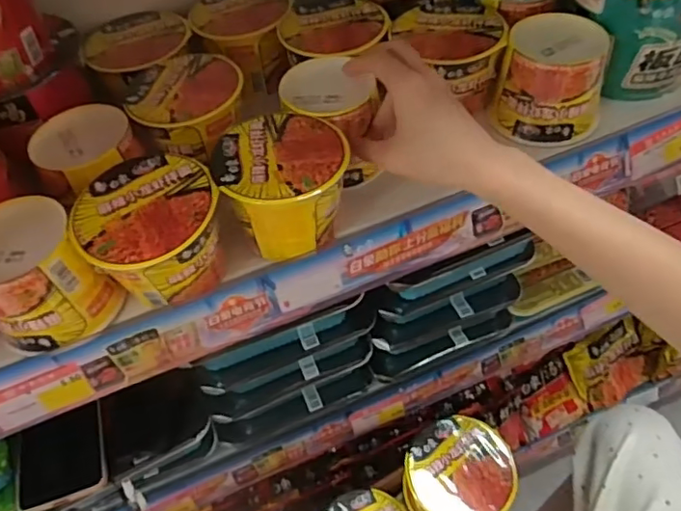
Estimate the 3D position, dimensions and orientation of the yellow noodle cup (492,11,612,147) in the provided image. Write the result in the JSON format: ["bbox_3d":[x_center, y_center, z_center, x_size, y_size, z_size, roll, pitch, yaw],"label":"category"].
[{"bbox_3d":[0.186,-0.152,0.496,0.085,0.081,0.077,18,57,18],"label":"yellow noodle cup"}]

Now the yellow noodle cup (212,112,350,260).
[{"bbox_3d":[-0.041,-0.055,0.432,0.091,0.069,0.090,-3,53,4],"label":"yellow noodle cup"}]

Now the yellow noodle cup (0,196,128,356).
[{"bbox_3d":[-0.212,0.014,0.399,0.084,0.076,0.077,-32,57,-17],"label":"yellow noodle cup"}]

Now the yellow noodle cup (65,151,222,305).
[{"bbox_3d":[-0.131,-0.014,0.412,0.094,0.071,0.091,-34,57,-18],"label":"yellow noodle cup"}]

